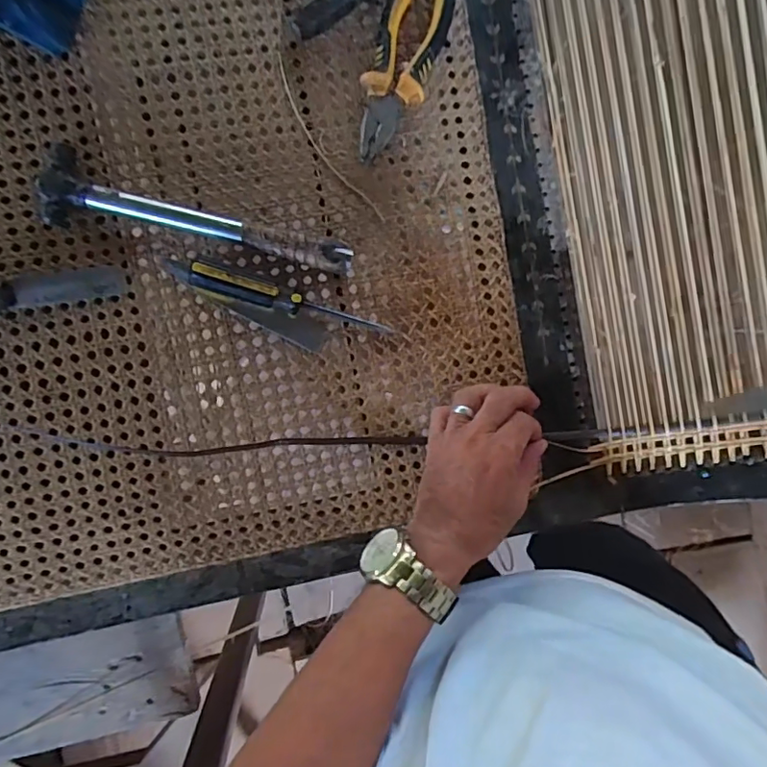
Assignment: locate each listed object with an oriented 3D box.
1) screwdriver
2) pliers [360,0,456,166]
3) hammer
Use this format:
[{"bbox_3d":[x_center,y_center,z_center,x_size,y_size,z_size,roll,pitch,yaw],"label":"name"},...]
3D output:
[{"bbox_3d":[-0.072,-0.066,0.438,0.158,0.021,0.021,15,89,-18],"label":"screwdriver"},{"bbox_3d":[0.015,-0.259,0.448,0.051,0.022,0.167,18,92,-3],"label":"pliers"},{"bbox_3d":[-0.146,-0.120,0.427,0.240,0.034,0.056,17,92,-3],"label":"hammer"}]

